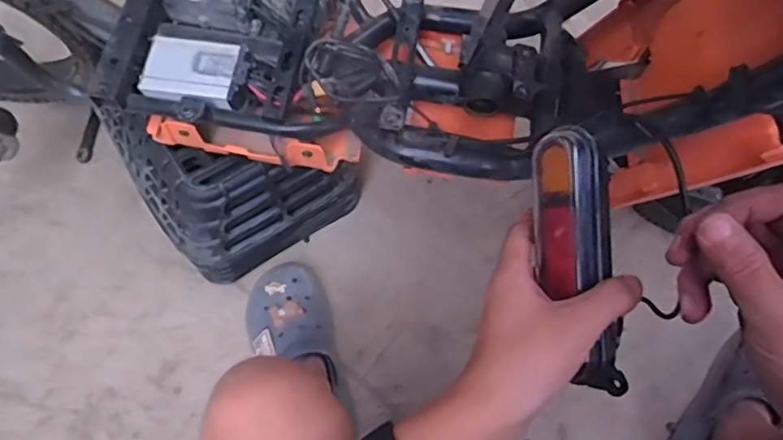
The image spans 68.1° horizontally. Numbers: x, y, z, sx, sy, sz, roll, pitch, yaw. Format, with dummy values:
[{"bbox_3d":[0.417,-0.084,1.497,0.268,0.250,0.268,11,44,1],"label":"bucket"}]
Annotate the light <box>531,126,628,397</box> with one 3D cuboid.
[{"bbox_3d":[0.112,0.026,0.352,0.037,0.031,0.159,-10,92,-6],"label":"light"}]

